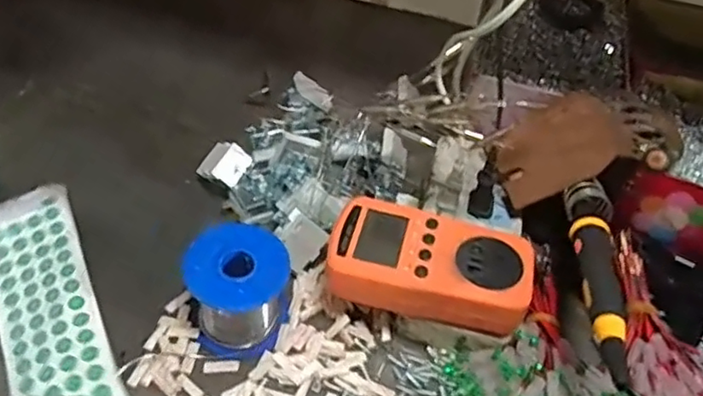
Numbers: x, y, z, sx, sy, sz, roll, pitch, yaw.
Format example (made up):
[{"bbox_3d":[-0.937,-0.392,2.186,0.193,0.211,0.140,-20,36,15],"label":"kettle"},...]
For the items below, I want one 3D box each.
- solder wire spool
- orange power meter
[{"bbox_3d":[-0.072,0.059,0.398,0.061,0.057,0.064,3,48,-4],"label":"solder wire spool"},{"bbox_3d":[0.050,0.044,0.397,0.126,0.033,0.067,13,47,6],"label":"orange power meter"}]

